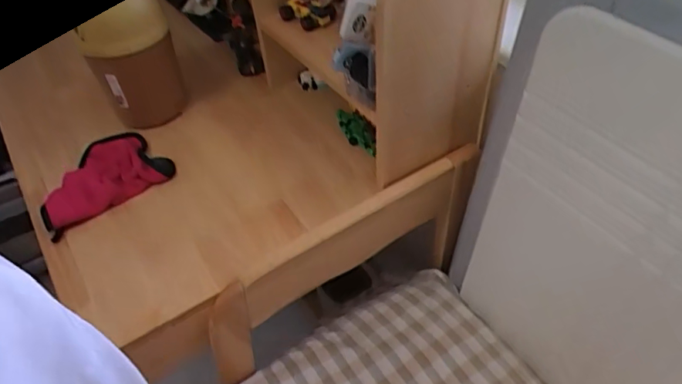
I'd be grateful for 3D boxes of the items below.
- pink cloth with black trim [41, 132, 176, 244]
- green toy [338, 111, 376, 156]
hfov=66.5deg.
[{"bbox_3d":[-0.338,-0.021,0.726,0.175,0.032,0.133,-36,54,-24],"label":"pink cloth with black trim"},{"bbox_3d":[0.024,-0.092,0.756,0.038,0.034,0.092,-21,49,-14],"label":"green toy"}]

